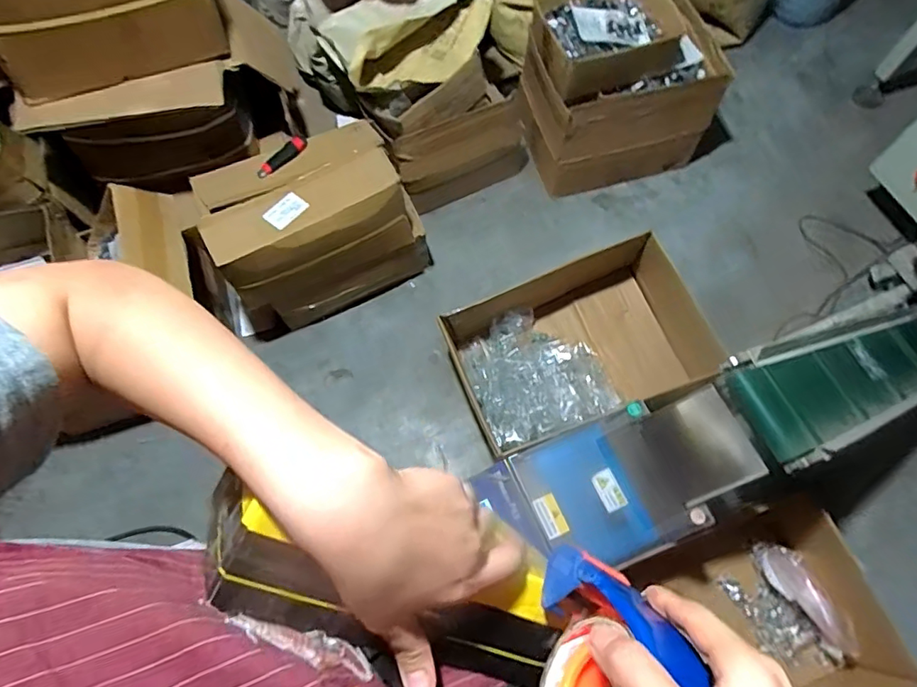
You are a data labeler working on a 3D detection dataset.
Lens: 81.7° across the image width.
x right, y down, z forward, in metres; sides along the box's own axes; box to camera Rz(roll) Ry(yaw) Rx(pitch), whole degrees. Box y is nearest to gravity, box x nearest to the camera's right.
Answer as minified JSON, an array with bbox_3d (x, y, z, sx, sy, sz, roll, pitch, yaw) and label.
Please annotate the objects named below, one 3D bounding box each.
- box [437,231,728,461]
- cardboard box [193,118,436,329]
[{"bbox_3d":[0.304,0.015,1.339,0.618,0.223,0.356,-20,67,-6],"label":"box"},{"bbox_3d":[-0.357,-0.299,1.380,0.484,0.384,0.279,-30,69,-10],"label":"cardboard box"}]

